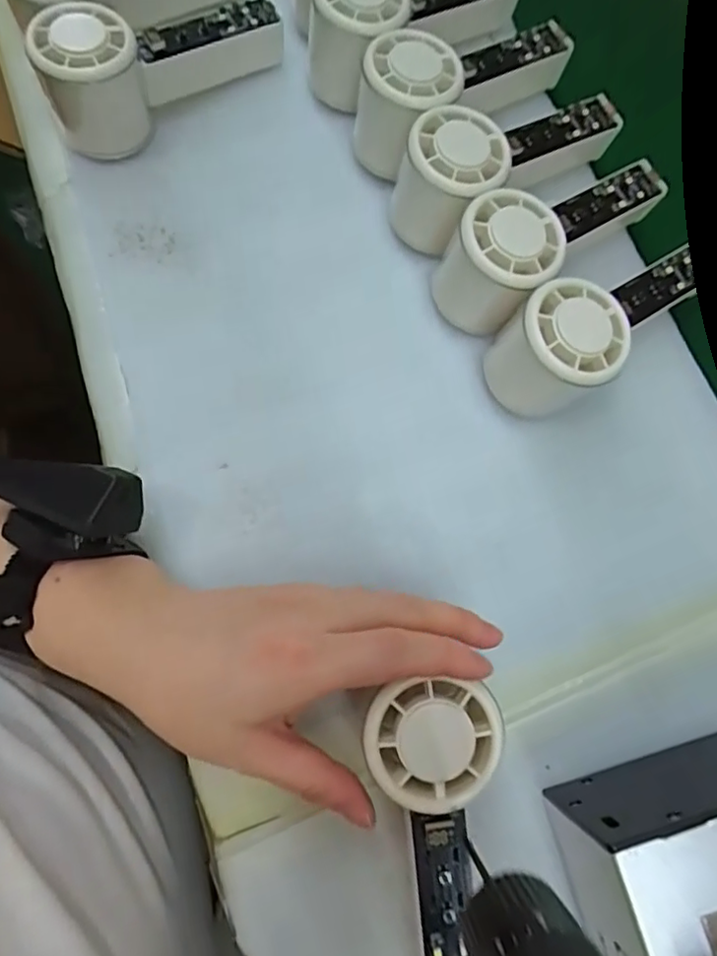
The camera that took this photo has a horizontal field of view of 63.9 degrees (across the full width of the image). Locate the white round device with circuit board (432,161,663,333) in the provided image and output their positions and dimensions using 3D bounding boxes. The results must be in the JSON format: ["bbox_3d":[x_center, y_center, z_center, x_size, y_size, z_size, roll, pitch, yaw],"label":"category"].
[{"bbox_3d":[0.114,-0.136,0.336,0.156,0.061,0.056,-30,78,-21],"label":"white round device with circuit board"}]

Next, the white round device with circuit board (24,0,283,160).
[{"bbox_3d":[-0.114,-0.246,0.348,0.146,0.070,0.052,-29,78,-20],"label":"white round device with circuit board"}]

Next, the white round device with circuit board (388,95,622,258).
[{"bbox_3d":[0.092,-0.182,0.346,0.149,0.062,0.058,-22,77,-22],"label":"white round device with circuit board"}]

